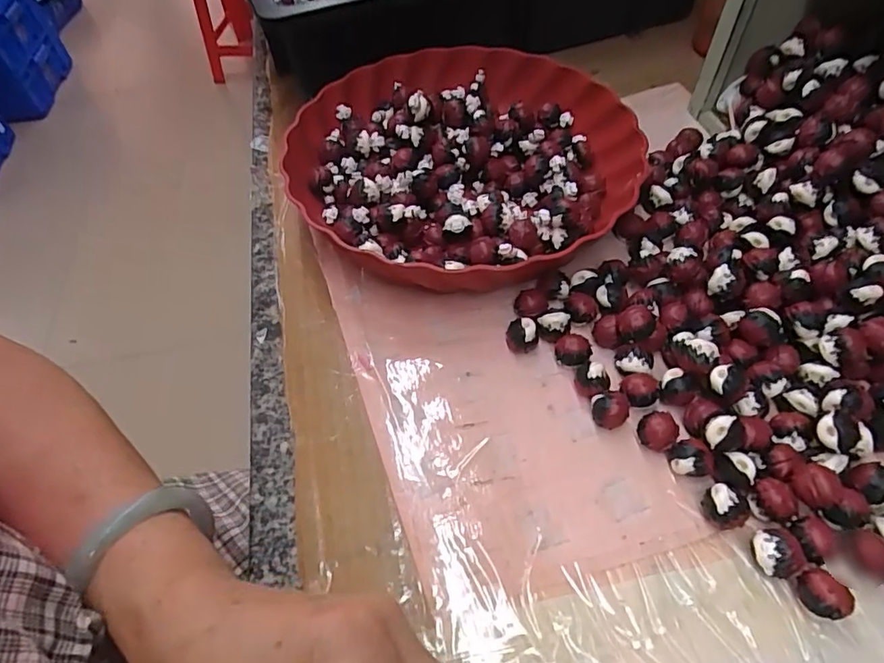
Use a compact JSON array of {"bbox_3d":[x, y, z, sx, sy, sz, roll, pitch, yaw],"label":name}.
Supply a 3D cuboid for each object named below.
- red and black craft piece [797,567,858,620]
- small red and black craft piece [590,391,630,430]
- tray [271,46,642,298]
[{"bbox_3d":[0.163,0.114,0.230,0.017,0.017,0.019,-19,56,-9],"label":"red and black craft piece"},{"bbox_3d":[0.090,0.042,0.286,0.019,0.019,0.015,-2,55,2],"label":"small red and black craft piece"},{"bbox_3d":[0.016,-0.124,0.385,0.233,0.043,0.247,35,64,25],"label":"tray"}]

